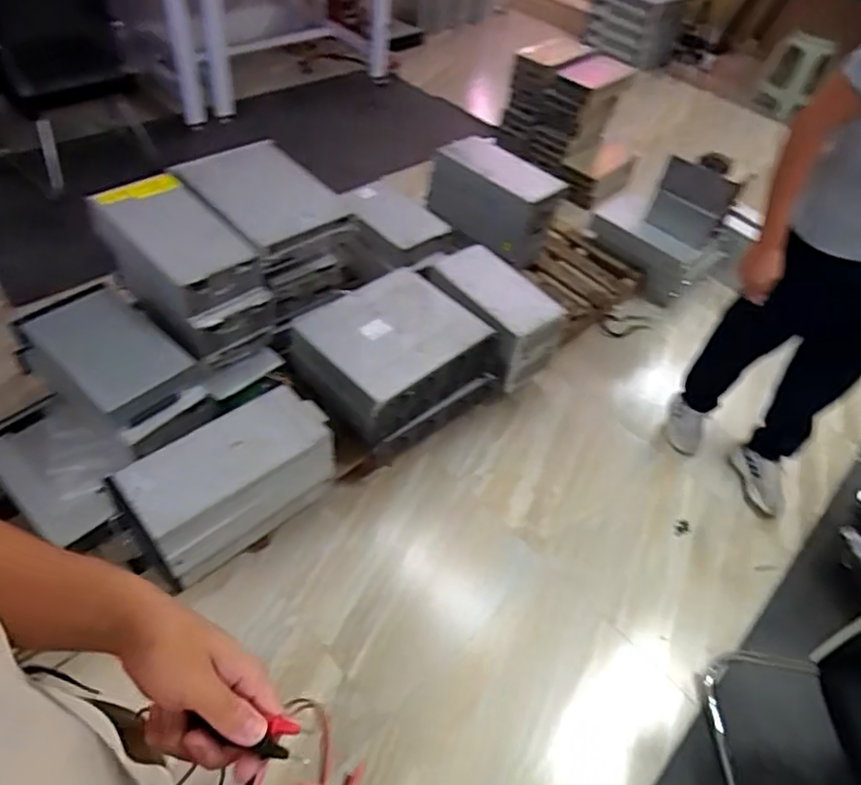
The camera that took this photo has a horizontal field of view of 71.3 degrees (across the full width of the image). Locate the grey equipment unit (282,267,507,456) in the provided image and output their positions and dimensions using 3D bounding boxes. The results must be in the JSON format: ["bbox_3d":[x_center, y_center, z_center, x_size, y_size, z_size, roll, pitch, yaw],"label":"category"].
[{"bbox_3d":[-0.105,-0.093,1.771,0.460,0.226,0.504,38,54,23],"label":"grey equipment unit"}]

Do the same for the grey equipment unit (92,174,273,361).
[{"bbox_3d":[-0.654,-0.338,1.580,0.421,0.275,0.241,36,55,24],"label":"grey equipment unit"}]

